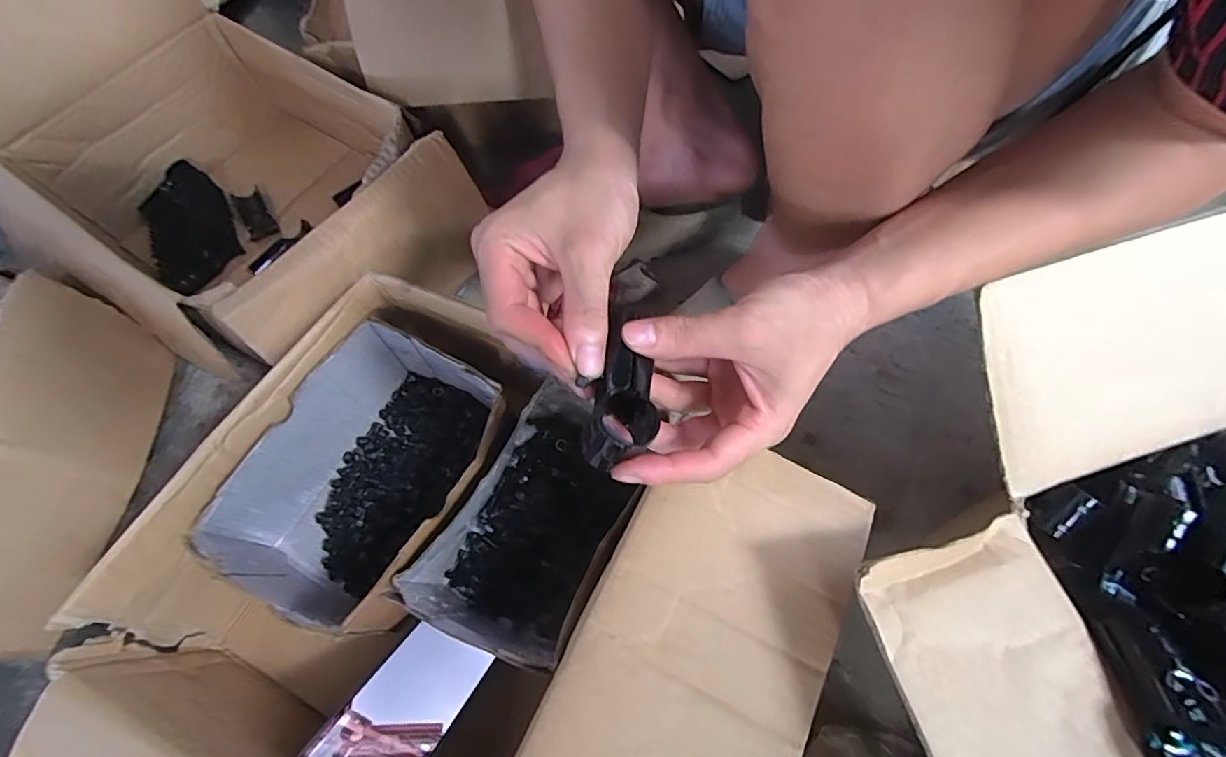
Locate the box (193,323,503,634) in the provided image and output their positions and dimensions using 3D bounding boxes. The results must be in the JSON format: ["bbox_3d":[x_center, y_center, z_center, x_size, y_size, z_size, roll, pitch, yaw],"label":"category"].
[{"bbox_3d":[-0.189,0.084,0.431,0.157,0.101,0.214,25,67,15],"label":"box"}]

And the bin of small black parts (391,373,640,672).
[{"bbox_3d":[-0.057,0.107,0.416,0.129,0.098,0.195,22,67,14],"label":"bin of small black parts"}]

